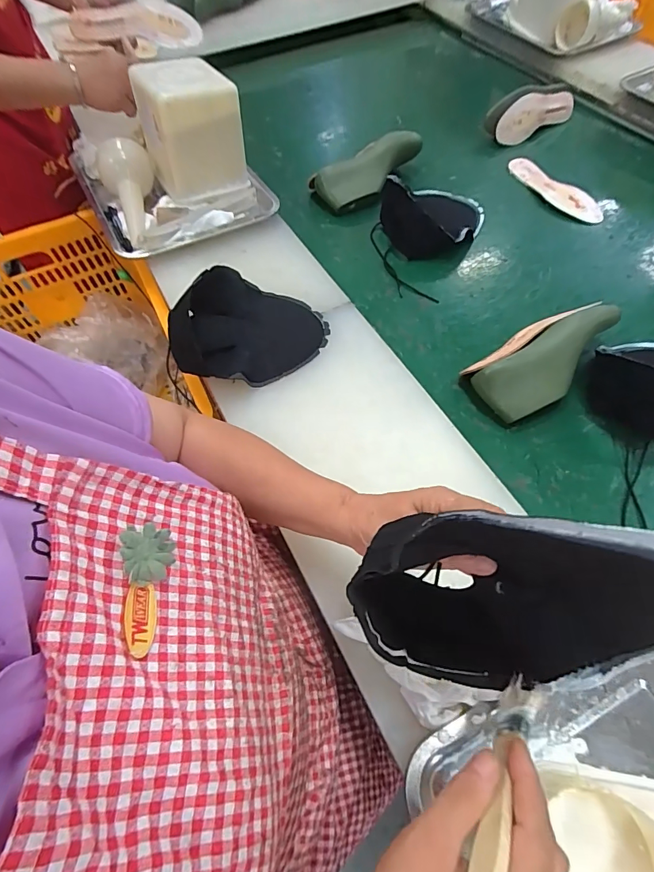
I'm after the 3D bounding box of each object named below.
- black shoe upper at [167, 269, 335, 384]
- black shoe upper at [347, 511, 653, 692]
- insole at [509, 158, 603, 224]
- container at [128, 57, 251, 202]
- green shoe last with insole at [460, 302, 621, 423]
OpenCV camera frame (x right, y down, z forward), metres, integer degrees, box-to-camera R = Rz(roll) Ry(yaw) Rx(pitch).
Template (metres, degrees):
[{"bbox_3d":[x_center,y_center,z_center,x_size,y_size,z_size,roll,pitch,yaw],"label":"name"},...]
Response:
[{"bbox_3d":[-0.107,-0.149,0.591,0.189,0.067,0.177,-1,61,2],"label":"black shoe upper"},{"bbox_3d":[0.108,0.099,0.240,0.180,0.210,0.070,6,61,6],"label":"black shoe upper"},{"bbox_3d":[0.444,-0.484,0.836,0.055,0.014,0.221,-34,65,-2],"label":"insole"},{"bbox_3d":[-0.237,-0.521,0.751,0.152,0.187,0.147,-26,63,-12],"label":"container"},{"bbox_3d":[0.299,-0.109,0.594,0.217,0.077,0.105,-37,65,-17],"label":"green shoe last with insole"}]

